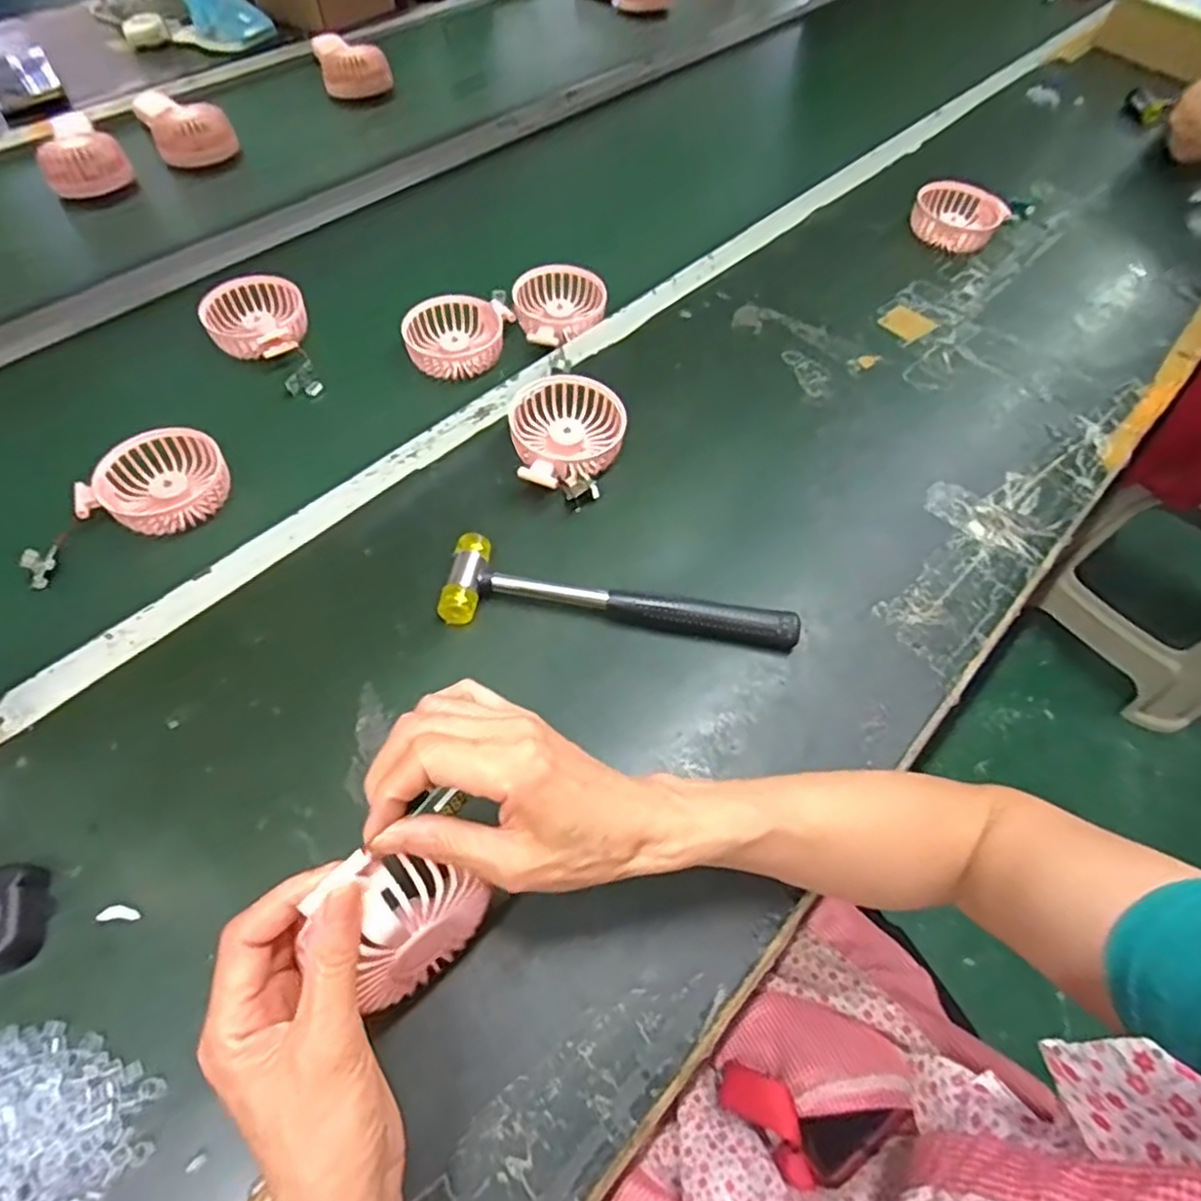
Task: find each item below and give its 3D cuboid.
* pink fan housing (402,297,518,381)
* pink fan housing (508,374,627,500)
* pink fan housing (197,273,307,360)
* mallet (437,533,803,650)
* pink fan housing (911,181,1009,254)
[{"bbox_3d":[-0.133,-0.248,0.656,0.100,0.029,0.079,-10,59,-9],"label":"pink fan housing"},{"bbox_3d":[-0.026,-0.128,0.553,0.089,0.033,0.109,0,58,-3],"label":"pink fan housing"},{"bbox_3d":[-0.319,-0.256,0.645,0.085,0.050,0.071,-9,59,-8],"label":"pink fan housing"},{"bbox_3d":[0.015,-0.001,0.477,0.239,0.023,0.060,7,58,1],"label":"mallet"},{"bbox_3d":[0.395,-0.426,0.776,0.092,0.033,0.098,1,58,-2],"label":"pink fan housing"}]

